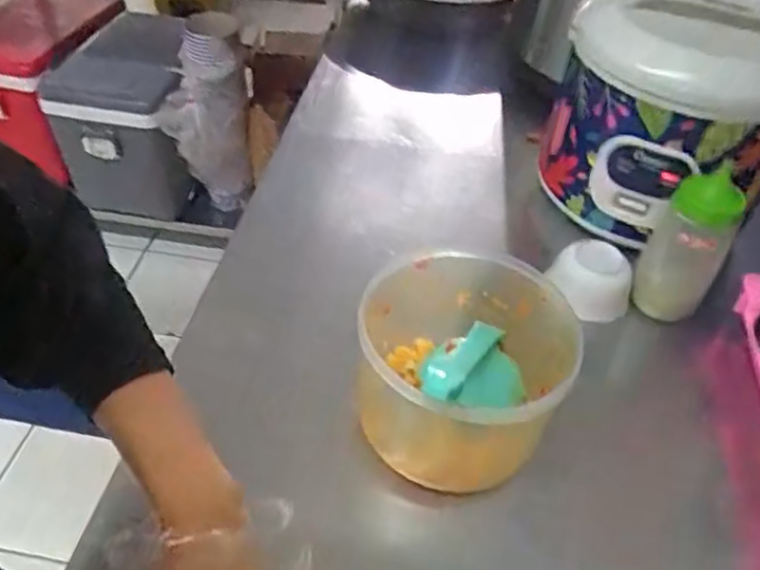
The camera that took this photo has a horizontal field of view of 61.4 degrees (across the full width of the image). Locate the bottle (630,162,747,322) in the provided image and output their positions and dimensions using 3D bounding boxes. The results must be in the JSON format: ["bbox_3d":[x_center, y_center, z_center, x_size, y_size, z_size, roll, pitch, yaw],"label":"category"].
[{"bbox_3d":[0.304,-0.040,0.630,0.074,0.152,0.056,20,47,16],"label":"bottle"}]

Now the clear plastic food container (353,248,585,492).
[{"bbox_3d":[0.059,0.066,0.528,0.165,0.130,0.171,25,48,20],"label":"clear plastic food container"}]

